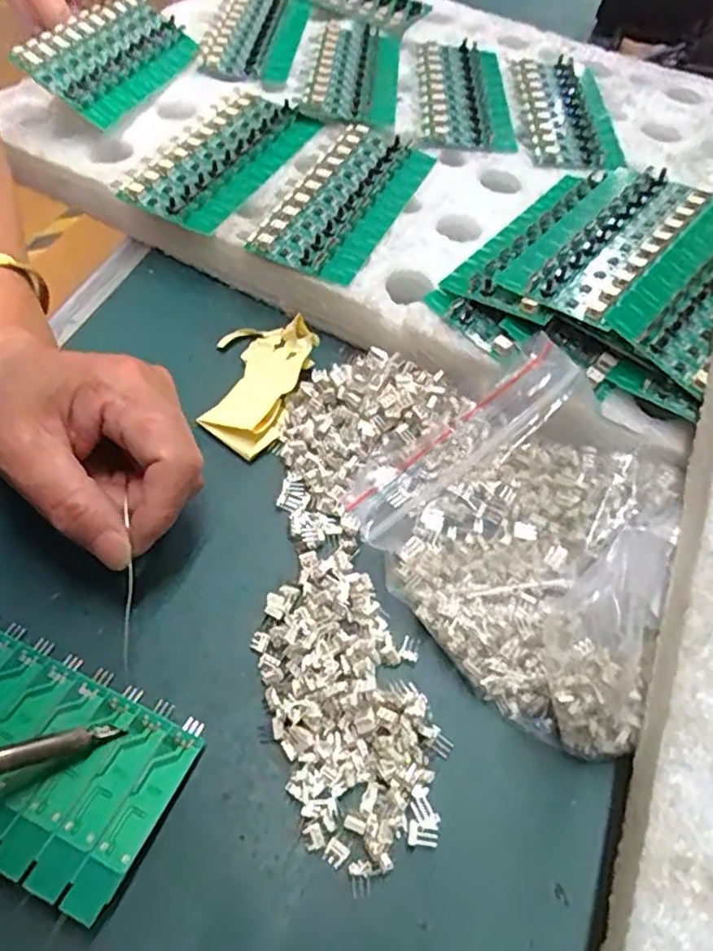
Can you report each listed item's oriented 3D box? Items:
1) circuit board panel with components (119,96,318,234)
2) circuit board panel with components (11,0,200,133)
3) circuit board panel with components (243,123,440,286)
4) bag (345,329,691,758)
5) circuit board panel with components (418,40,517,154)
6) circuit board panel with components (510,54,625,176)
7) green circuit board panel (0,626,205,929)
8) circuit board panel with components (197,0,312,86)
[{"bbox_3d":[-0.080,-0.195,0.392,0.062,0.006,0.132,24,58,12],"label":"circuit board panel with components"},{"bbox_3d":[-0.157,-0.273,0.415,0.059,0.008,0.128,38,52,-19],"label":"circuit board panel with components"},{"bbox_3d":[-0.002,-0.165,0.379,0.059,0.008,0.140,23,58,11],"label":"circuit board panel with components"},{"bbox_3d":[0.082,0.020,0.276,0.135,0.043,0.145,-37,67,-24],"label":"bag"},{"bbox_3d":[0.076,-0.272,0.454,0.061,0.007,0.135,3,56,-2],"label":"circuit board panel with components"},{"bbox_3d":[0.147,-0.255,0.450,0.062,0.009,0.157,3,56,-2],"label":"circuit board panel with components"},{"bbox_3d":[-0.131,0.093,0.232,0.136,0.014,0.062,23,58,10],"label":"green circuit board panel"},{"bbox_3d":[-0.075,-0.339,0.488,0.064,0.010,0.140,7,56,1],"label":"circuit board panel with components"}]

